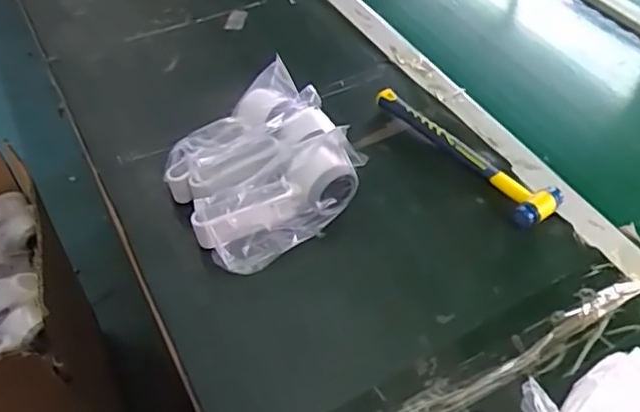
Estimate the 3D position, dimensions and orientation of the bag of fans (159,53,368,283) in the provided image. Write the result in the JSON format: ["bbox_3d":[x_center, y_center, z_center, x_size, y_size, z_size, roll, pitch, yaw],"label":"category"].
[{"bbox_3d":[-0.055,-0.041,0.630,0.156,0.085,0.199,32,57,26],"label":"bag of fans"}]

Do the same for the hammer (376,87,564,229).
[{"bbox_3d":[0.162,-0.066,0.683,0.060,0.021,0.245,-28,54,-21],"label":"hammer"}]

